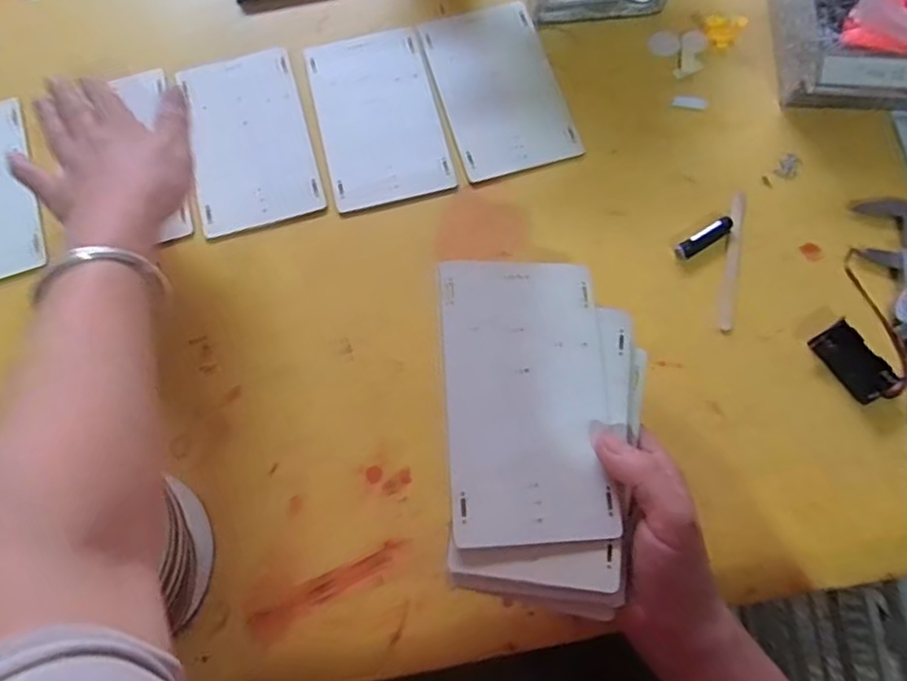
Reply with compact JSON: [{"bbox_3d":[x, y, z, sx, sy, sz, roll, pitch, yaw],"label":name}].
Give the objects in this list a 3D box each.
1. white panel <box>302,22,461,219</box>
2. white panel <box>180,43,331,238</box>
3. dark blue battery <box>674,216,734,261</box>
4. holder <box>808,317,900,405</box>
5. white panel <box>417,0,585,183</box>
[{"bbox_3d":[-0.064,-0.190,0.543,0.099,0.004,0.167,-14,72,-4],"label":"white panel"},{"bbox_3d":[-0.171,-0.171,0.539,0.096,0.004,0.167,-16,72,-4],"label":"white panel"},{"bbox_3d":[0.194,-0.080,0.493,0.051,0.014,0.014,-31,73,-9],"label":"dark blue battery"},{"bbox_3d":[0.290,0.015,0.465,0.034,0.009,0.057,-31,74,-9],"label":"holder"},{"bbox_3d":[0.038,-0.216,0.549,0.099,0.004,0.165,-16,72,-4],"label":"white panel"}]

